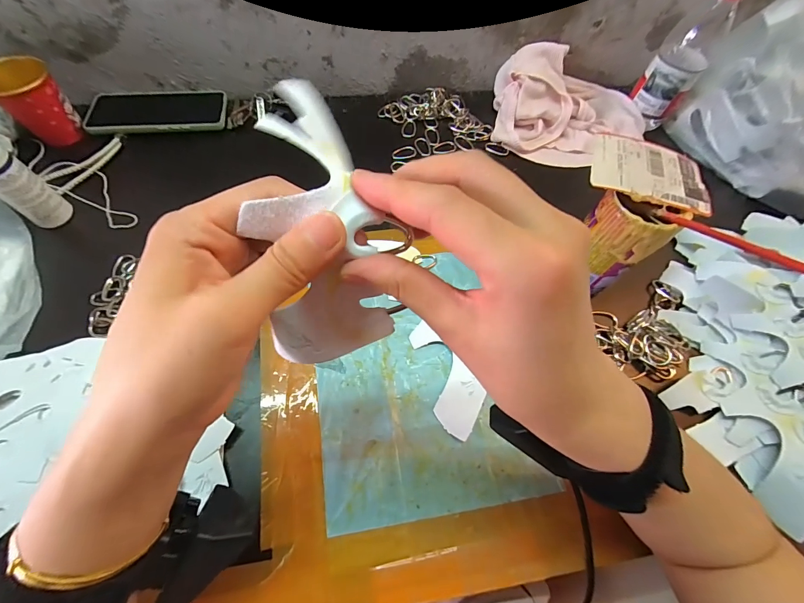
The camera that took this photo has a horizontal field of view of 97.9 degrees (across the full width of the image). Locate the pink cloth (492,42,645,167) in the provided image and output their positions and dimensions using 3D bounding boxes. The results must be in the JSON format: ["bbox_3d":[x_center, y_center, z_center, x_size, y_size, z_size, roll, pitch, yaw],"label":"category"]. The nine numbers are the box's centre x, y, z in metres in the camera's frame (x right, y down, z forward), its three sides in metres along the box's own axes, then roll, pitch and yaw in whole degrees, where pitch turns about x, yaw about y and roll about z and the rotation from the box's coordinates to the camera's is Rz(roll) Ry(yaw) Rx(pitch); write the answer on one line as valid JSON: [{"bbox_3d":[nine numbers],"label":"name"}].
[{"bbox_3d":[0.231,-0.269,0.483,0.195,0.068,0.146,6,63,-1],"label":"pink cloth"}]

